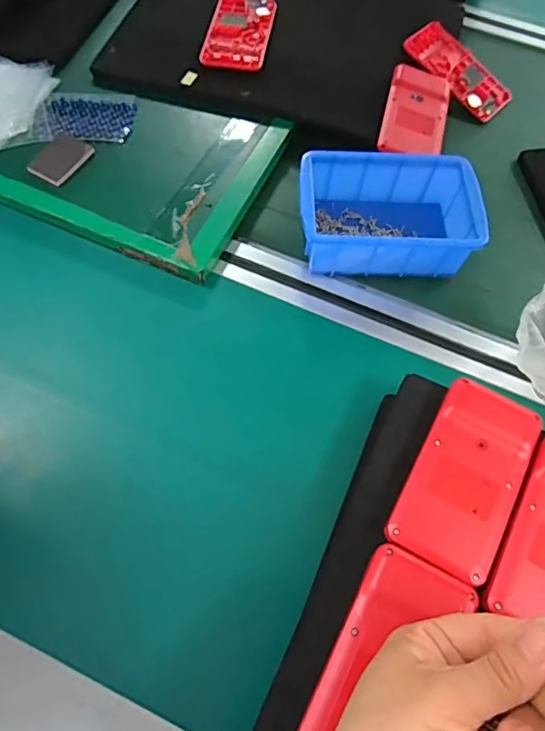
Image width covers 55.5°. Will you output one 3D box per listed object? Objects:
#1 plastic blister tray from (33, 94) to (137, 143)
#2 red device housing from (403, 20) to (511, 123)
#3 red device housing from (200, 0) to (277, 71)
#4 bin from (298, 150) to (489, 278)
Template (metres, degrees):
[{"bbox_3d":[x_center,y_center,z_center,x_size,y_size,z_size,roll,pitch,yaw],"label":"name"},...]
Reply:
[{"bbox_3d":[-0.175,-0.234,0.490,0.086,0.006,0.058,-1,64,-3],"label":"plastic blister tray"},{"bbox_3d":[0.200,-0.313,0.548,0.060,0.009,0.119,-41,86,-20],"label":"red device housing"},{"bbox_3d":[-0.033,-0.345,0.534,0.063,0.007,0.119,9,63,1],"label":"red device housing"},{"bbox_3d":[0.095,-0.127,0.440,0.145,0.049,0.100,1,63,-2],"label":"bin"}]

